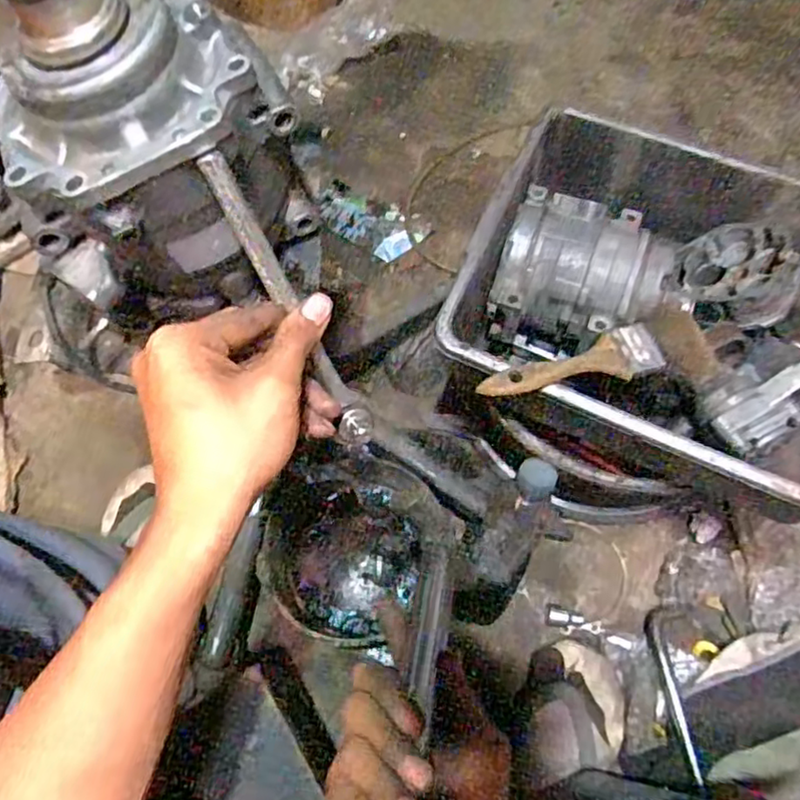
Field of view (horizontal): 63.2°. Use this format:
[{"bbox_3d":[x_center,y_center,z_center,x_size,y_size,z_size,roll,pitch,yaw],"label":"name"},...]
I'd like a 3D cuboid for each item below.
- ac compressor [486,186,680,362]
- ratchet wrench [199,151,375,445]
[{"bbox_3d":[0.169,-0.112,0.623,0.144,0.113,0.142,18,69,8],"label":"ac compressor"},{"bbox_3d":[-0.055,-0.045,0.336,0.022,0.169,0.020,-35,34,-13],"label":"ratchet wrench"}]

